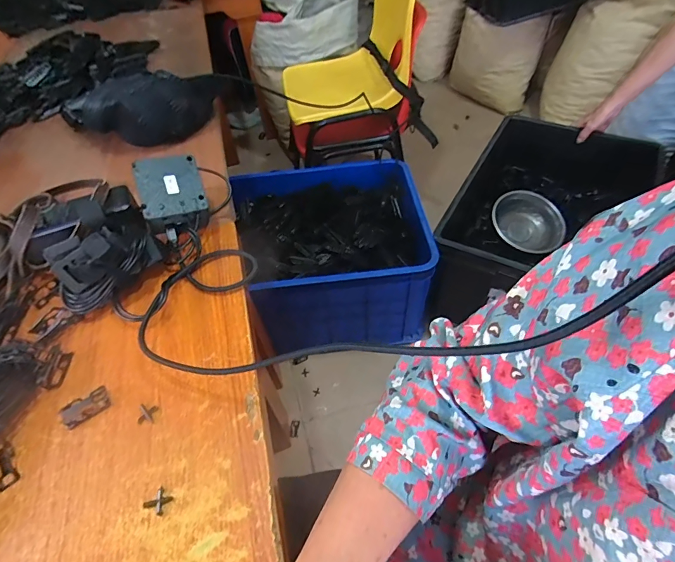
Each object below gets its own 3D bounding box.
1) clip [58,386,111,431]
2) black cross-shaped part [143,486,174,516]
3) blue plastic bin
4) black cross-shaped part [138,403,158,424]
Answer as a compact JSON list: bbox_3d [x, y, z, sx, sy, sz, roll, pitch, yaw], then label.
[{"bbox_3d":[-0.224,0.112,0.342,0.037,0.010,0.020,-31,54,-19],"label":"clip"},{"bbox_3d":[-0.139,0.171,0.297,0.017,0.004,0.017,28,58,25],"label":"black cross-shaped part"},{"bbox_3d":[-0.018,-0.071,1.036,0.448,0.279,0.430,-8,50,-1],"label":"blue plastic bin"},{"bbox_3d":[-0.170,0.118,0.342,0.016,0.004,0.017,-5,50,2],"label":"black cross-shaped part"}]

